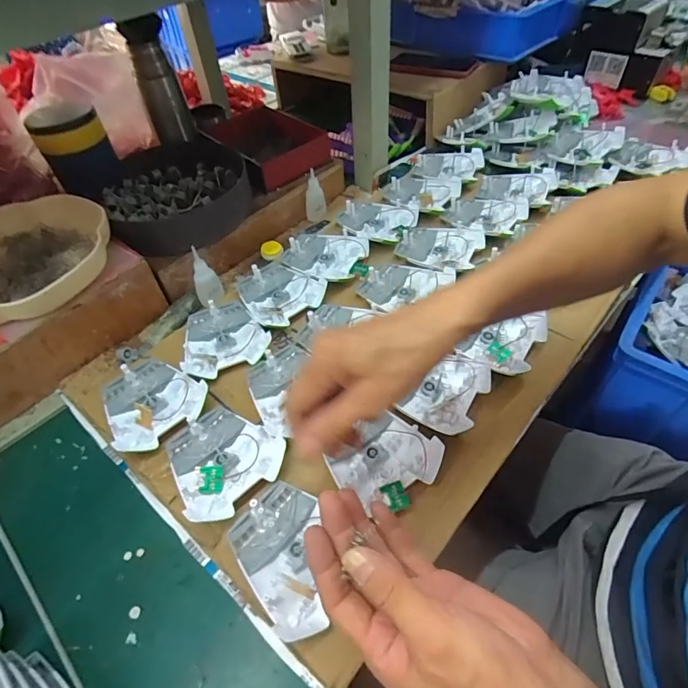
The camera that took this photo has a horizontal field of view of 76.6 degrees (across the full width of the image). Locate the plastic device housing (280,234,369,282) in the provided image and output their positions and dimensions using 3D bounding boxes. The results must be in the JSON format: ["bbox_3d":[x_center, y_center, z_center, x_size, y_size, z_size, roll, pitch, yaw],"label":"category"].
[{"bbox_3d":[-0.023,-0.124,0.600,0.125,0.015,0.093,21,54,22],"label":"plastic device housing"}]

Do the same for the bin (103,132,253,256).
[{"bbox_3d":[-0.235,-0.219,0.629,0.191,0.055,0.210,-1,50,2],"label":"bin"}]

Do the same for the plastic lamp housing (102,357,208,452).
[{"bbox_3d":[-0.213,0.063,0.471,0.112,0.026,0.097,29,58,27],"label":"plastic lamp housing"}]

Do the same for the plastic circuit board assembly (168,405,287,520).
[{"bbox_3d":[-0.122,0.105,0.418,0.114,0.014,0.097,34,60,30],"label":"plastic circuit board assembly"}]

